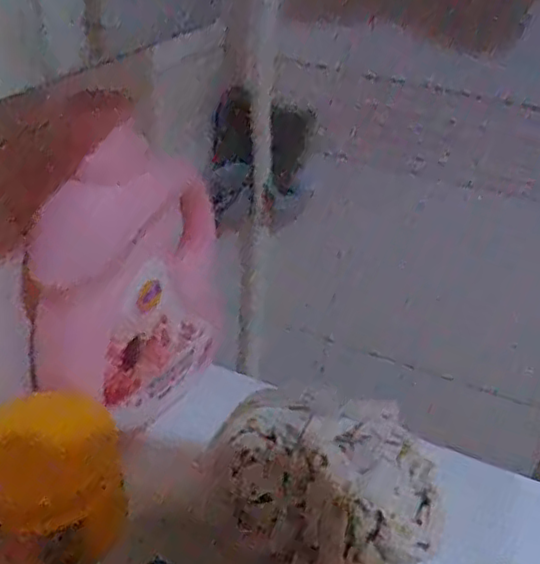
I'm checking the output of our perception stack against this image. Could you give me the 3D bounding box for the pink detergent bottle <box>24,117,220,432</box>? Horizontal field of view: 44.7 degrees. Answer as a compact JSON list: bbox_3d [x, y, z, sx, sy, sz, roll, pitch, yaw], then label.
[{"bbox_3d":[-0.108,0.006,0.507,0.141,0.223,0.092,-1,35,-8],"label":"pink detergent bottle"}]

